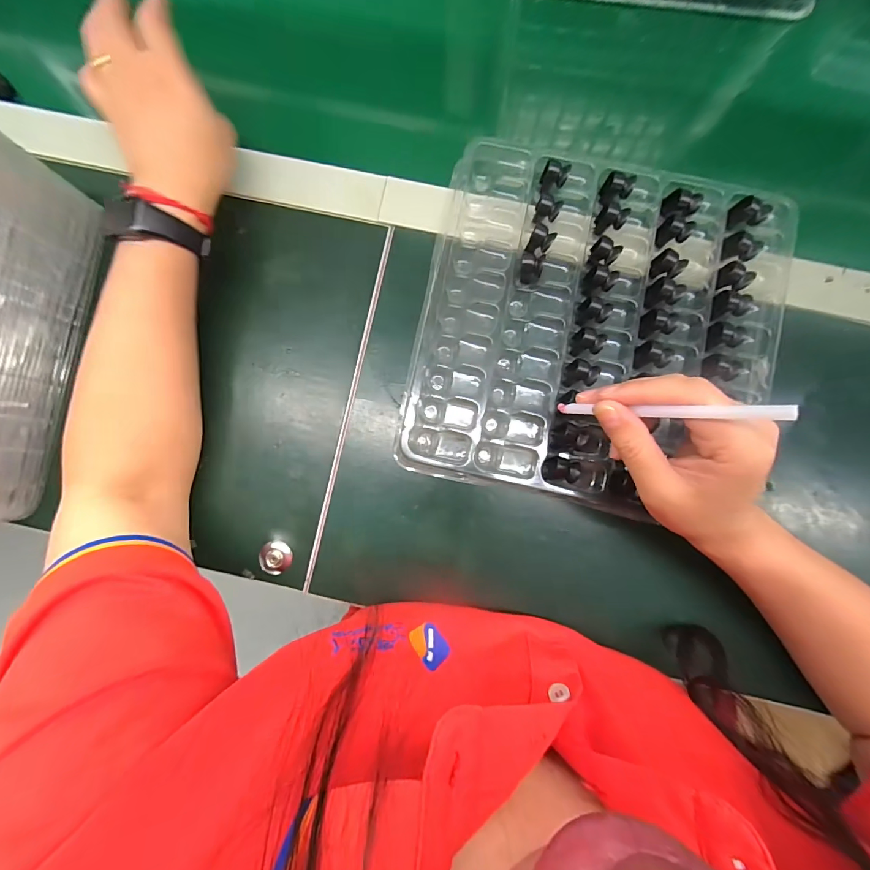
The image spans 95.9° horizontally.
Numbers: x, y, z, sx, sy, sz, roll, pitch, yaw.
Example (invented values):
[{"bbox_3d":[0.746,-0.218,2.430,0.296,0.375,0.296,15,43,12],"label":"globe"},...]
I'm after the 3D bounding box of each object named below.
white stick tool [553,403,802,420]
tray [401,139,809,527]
[{"bbox_3d":[0.115,-0.013,0.208,0.005,0.116,0.008,10,87,-36],"label":"white stick tool"},{"bbox_3d":[0.119,-0.079,0.294,0.261,0.026,0.255,12,85,2],"label":"tray"}]

